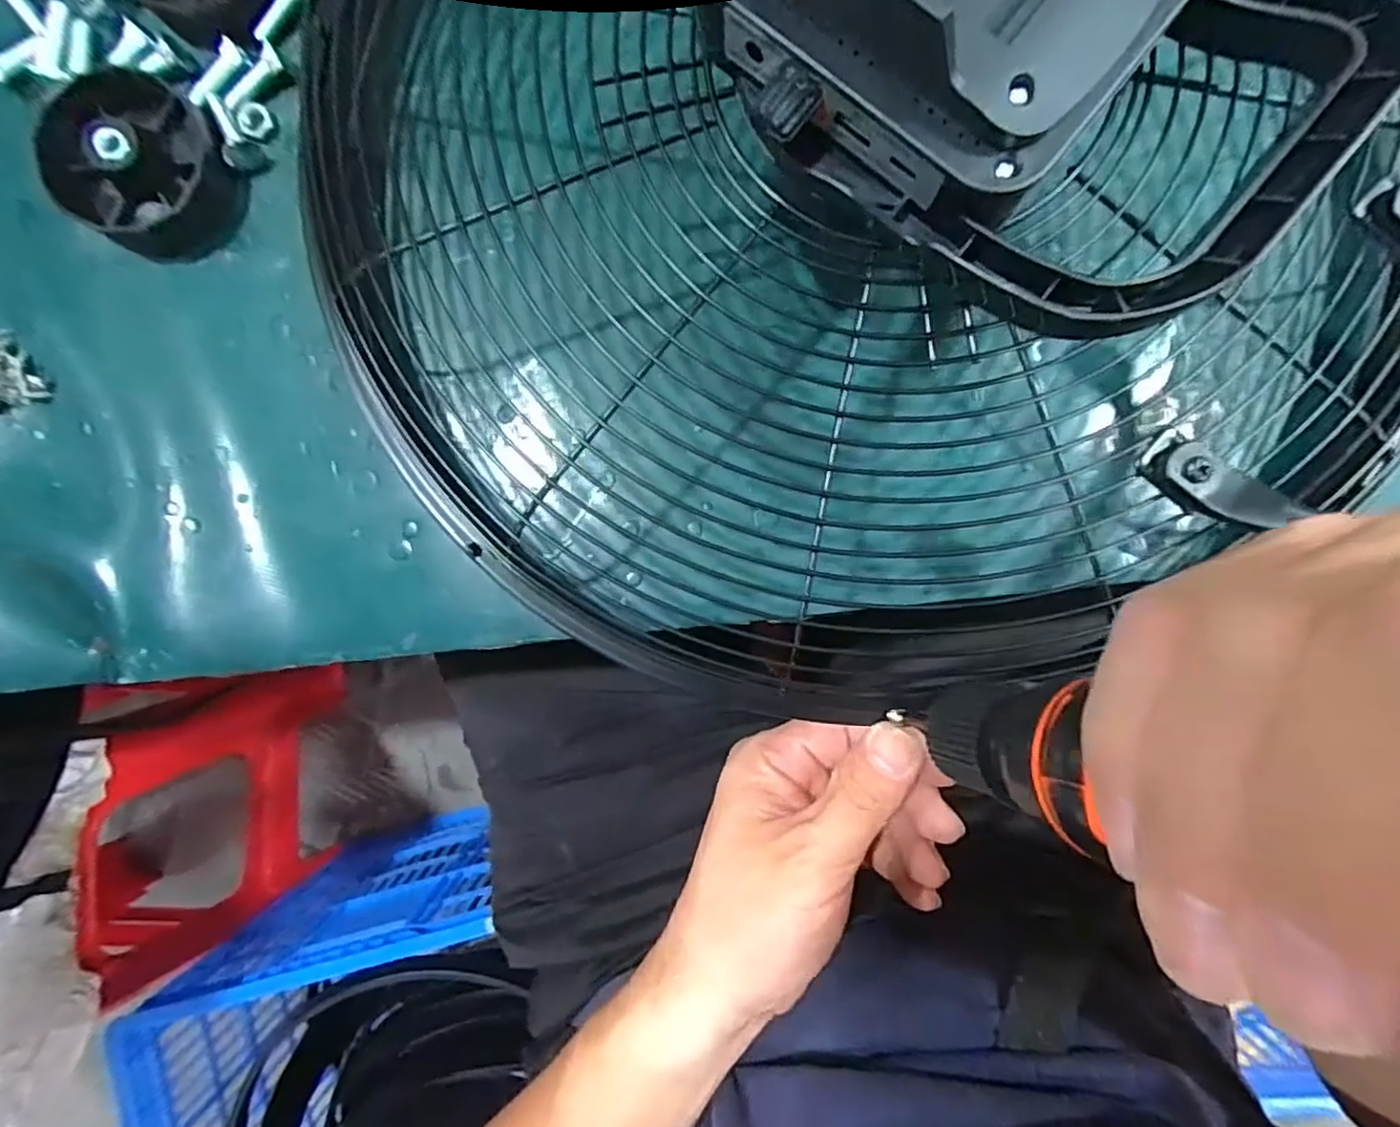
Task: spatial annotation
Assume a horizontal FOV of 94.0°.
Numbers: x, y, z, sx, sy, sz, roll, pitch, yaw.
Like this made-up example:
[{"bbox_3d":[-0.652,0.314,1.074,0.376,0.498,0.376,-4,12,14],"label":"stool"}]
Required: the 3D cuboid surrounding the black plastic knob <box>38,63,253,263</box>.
[{"bbox_3d":[-0.239,-0.169,0.278,0.066,0.027,0.069,0,92,2],"label":"black plastic knob"}]

